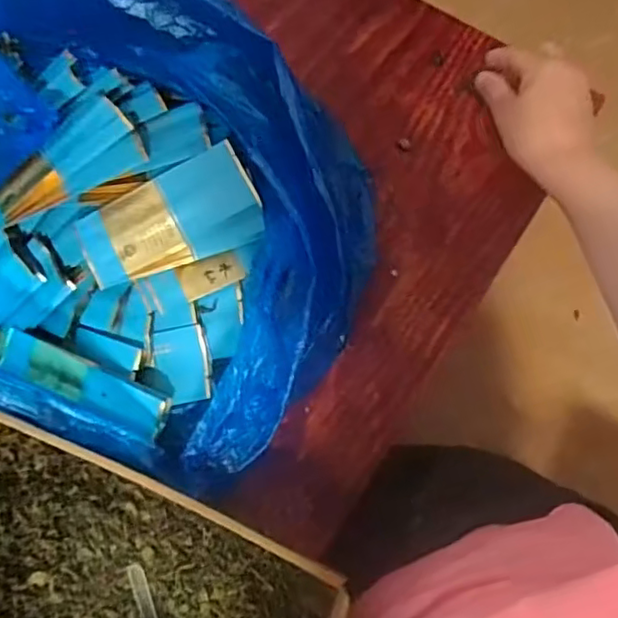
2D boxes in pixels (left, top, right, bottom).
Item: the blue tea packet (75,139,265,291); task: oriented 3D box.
[{"bbox_3d":[-0.101,-0.064,0.455,0.126,0.021,0.068,-26,87,-6],"label":"blue tea packet"}]

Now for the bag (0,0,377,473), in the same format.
[{"bbox_3d":[-0.132,-0.076,0.453,0.343,0.156,0.309,22,75,6],"label":"bag"}]

